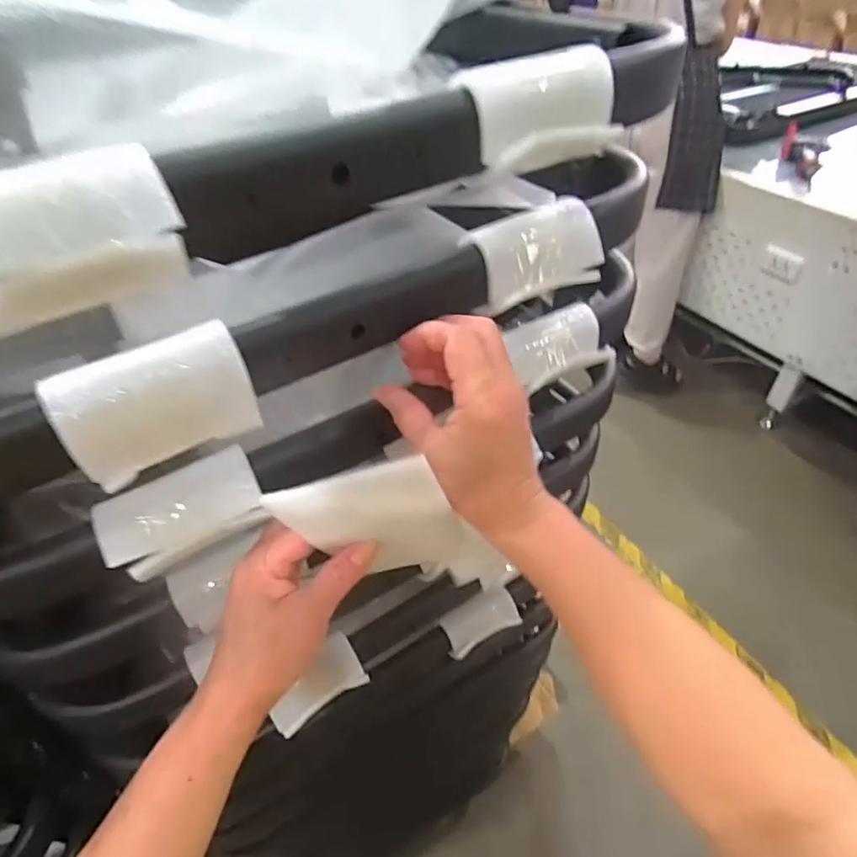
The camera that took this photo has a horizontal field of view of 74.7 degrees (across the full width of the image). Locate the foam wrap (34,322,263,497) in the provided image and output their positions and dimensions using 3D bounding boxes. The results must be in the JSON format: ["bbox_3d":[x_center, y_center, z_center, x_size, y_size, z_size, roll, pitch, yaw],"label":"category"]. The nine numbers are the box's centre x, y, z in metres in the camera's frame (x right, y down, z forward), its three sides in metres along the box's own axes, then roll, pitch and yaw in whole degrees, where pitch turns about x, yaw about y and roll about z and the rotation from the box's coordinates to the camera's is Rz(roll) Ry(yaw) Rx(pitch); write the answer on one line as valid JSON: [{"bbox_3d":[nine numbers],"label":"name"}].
[{"bbox_3d":[-0.125,-0.011,0.261,0.079,0.053,0.023,-25,47,-22],"label":"foam wrap"}]

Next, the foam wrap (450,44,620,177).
[{"bbox_3d":[0.057,-0.154,0.277,0.083,0.046,0.027,-23,47,-20],"label":"foam wrap"}]

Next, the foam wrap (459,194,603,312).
[{"bbox_3d":[0.064,-0.104,0.337,0.084,0.041,0.034,-22,46,-19],"label":"foam wrap"}]

